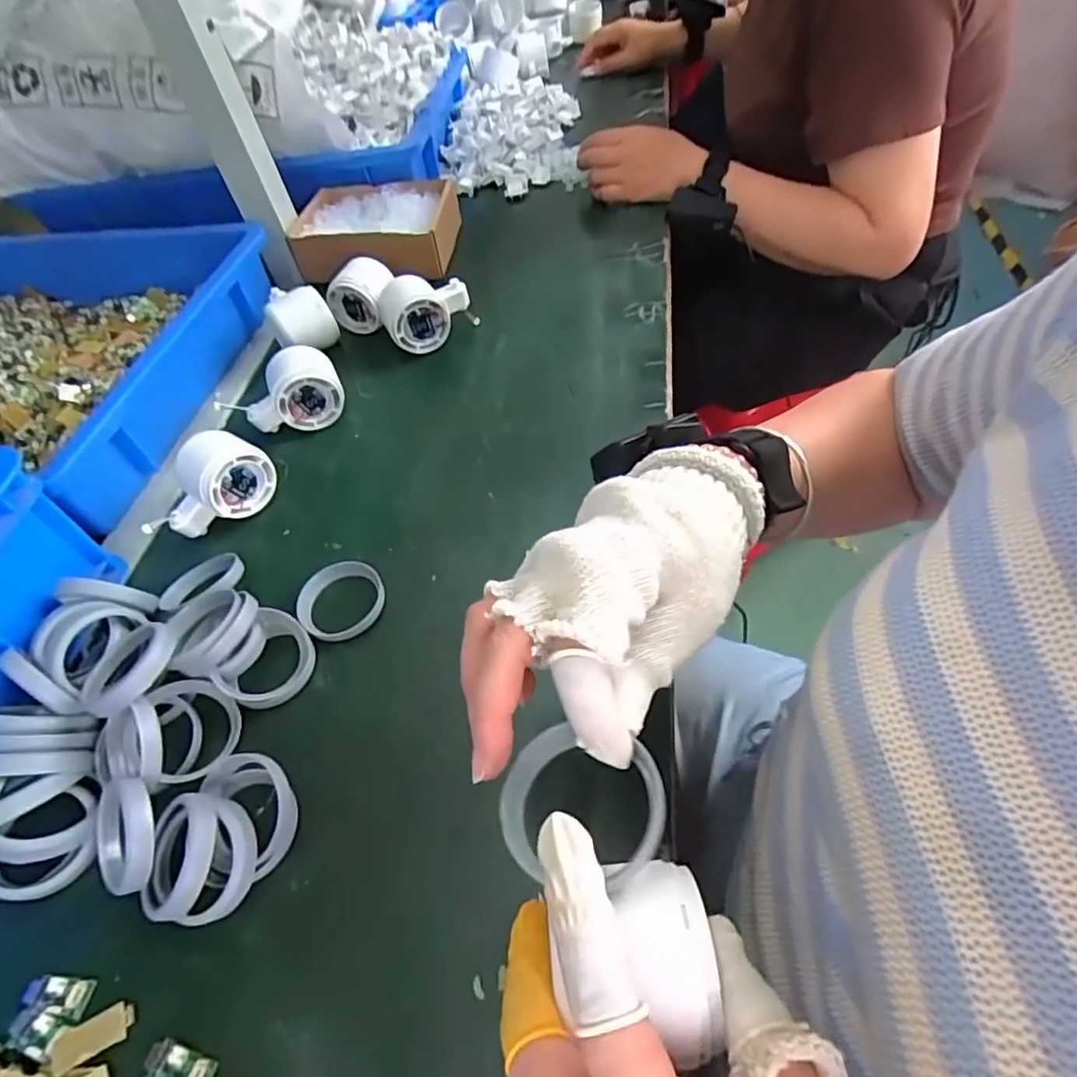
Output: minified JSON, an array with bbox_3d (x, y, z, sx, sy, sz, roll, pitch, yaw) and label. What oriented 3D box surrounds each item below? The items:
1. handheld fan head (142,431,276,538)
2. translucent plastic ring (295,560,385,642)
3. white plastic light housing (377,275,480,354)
[{"bbox_3d":[-0.261,-0.037,0.472,0.050,0.059,0.098,31,63,27],"label":"handheld fan head"},{"bbox_3d":[-0.136,0.042,0.416,0.059,0.010,0.057,-4,53,5],"label":"translucent plastic ring"},{"bbox_3d":[-0.107,-0.219,0.587,0.089,0.059,0.053,-17,53,-5],"label":"white plastic light housing"}]

